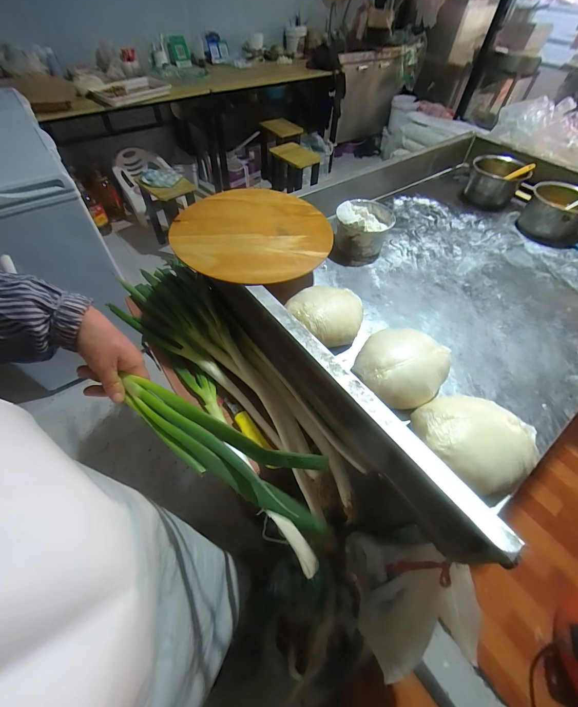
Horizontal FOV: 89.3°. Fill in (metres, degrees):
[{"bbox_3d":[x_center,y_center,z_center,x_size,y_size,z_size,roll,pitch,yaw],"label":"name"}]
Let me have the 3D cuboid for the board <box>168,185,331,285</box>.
[{"bbox_3d":[-0.079,-0.293,0.681,0.343,0.027,0.356,1,54,-2],"label":"board"}]

